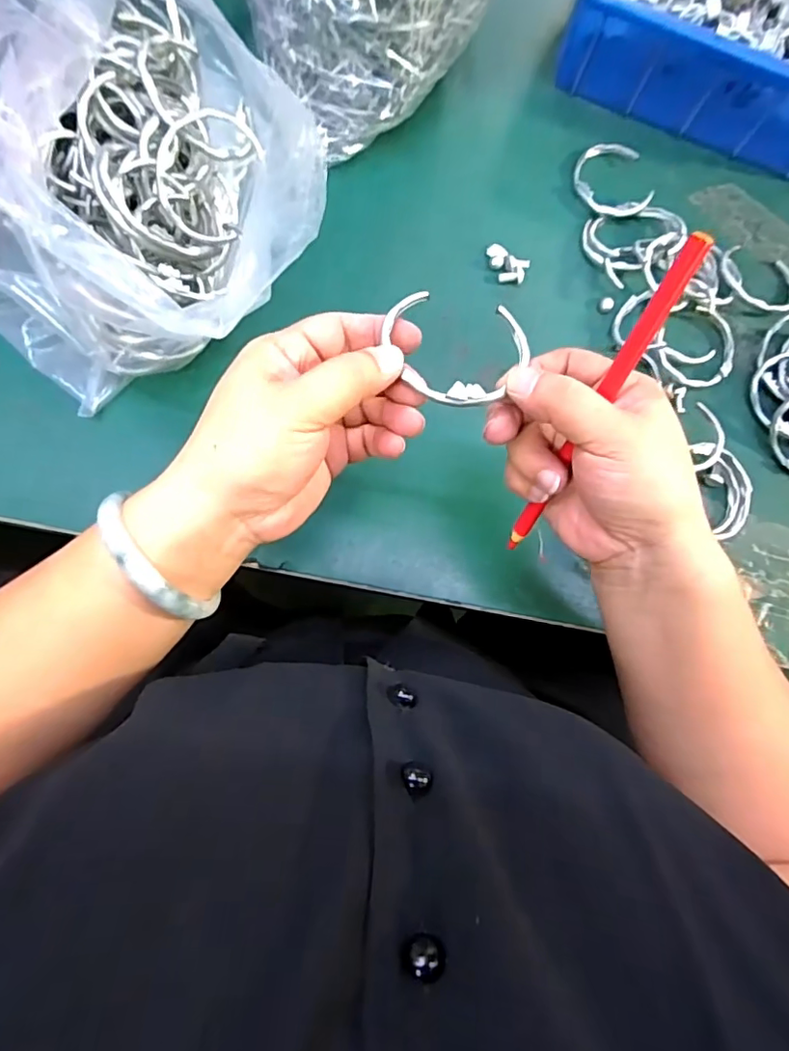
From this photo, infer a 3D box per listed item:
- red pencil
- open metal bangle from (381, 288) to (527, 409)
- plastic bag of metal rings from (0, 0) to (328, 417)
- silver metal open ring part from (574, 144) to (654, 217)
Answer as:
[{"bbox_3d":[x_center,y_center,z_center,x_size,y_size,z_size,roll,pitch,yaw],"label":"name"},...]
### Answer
[{"bbox_3d":[0.090,-0.048,0.250,0.008,0.163,0.005,20,39,-3],"label":"red pencil"},{"bbox_3d":[0.029,-0.080,0.244,0.067,0.009,0.053,9,82,-4],"label":"open metal bangle"},{"bbox_3d":[-0.167,-0.195,0.284,0.166,0.146,0.201,33,77,0],"label":"plastic bag of metal rings"},{"bbox_3d":[0.164,-0.264,0.411,0.052,0.014,0.065,-16,81,-10],"label":"silver metal open ring part"}]

